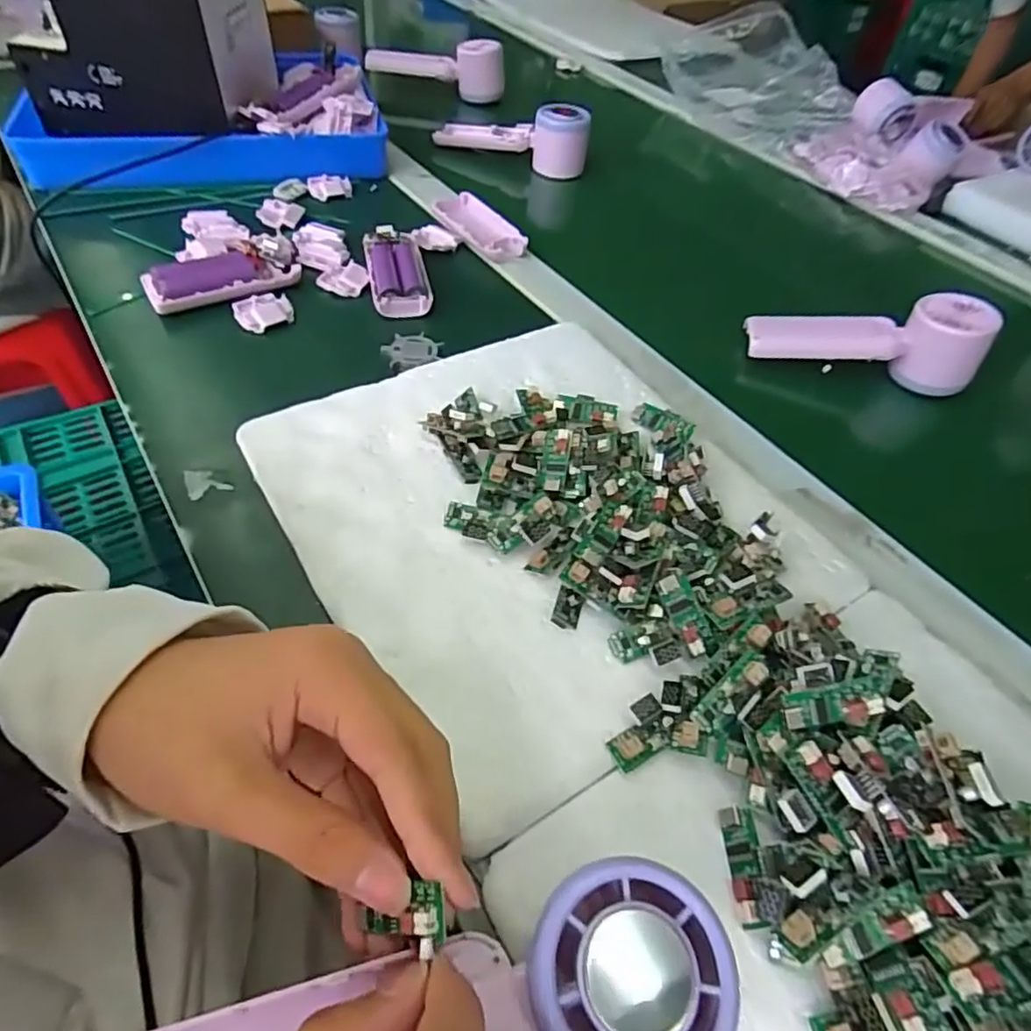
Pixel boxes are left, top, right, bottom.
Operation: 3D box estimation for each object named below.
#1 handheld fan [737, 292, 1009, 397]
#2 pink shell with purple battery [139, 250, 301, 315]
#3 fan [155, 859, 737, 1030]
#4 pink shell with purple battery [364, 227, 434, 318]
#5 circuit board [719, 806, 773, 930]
[{"bbox_3d":[0.254,-0.134,0.461,0.153,0.054,0.042,11,50,4],"label":"handheld fan"},{"bbox_3d":[-0.215,-0.175,0.466,0.105,0.017,0.041,-21,55,-22],"label":"pink shell with purple battery"},{"bbox_3d":[-0.021,0.143,0.177,0.162,0.027,0.053,-15,51,3],"label":"fan"},{"bbox_3d":[-0.093,-0.192,0.499,0.046,0.021,0.101,-7,51,-11],"label":"pink shell with purple battery"},{"bbox_3d":[0.085,0.129,0.234,0.010,0.007,0.039,5,49,-1],"label":"circuit board"}]

